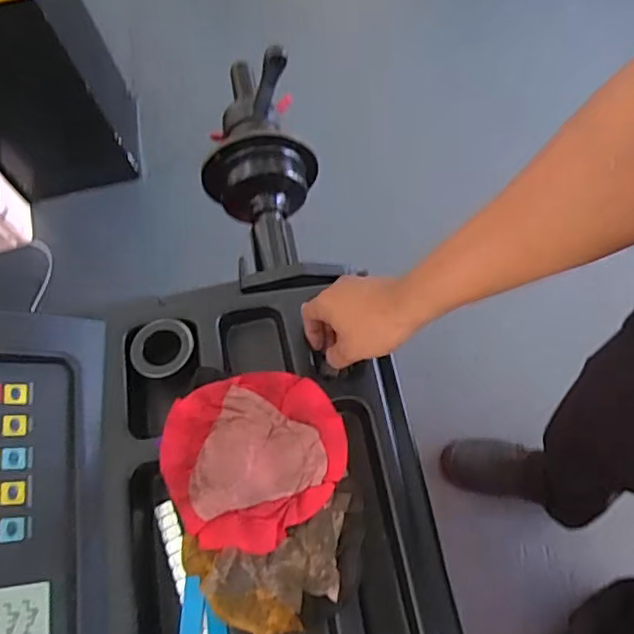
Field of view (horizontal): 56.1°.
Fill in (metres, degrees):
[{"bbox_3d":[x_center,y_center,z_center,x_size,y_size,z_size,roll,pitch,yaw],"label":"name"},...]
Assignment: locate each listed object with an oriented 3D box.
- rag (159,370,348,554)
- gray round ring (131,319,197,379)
[{"bbox_3d":[-0.056,0.123,0.539,0.162,0.032,0.146,-29,69,-9],"label":"rag"},{"bbox_3d":[-0.155,0.029,0.594,0.057,0.017,0.063,7,67,9],"label":"gray round ring"}]

